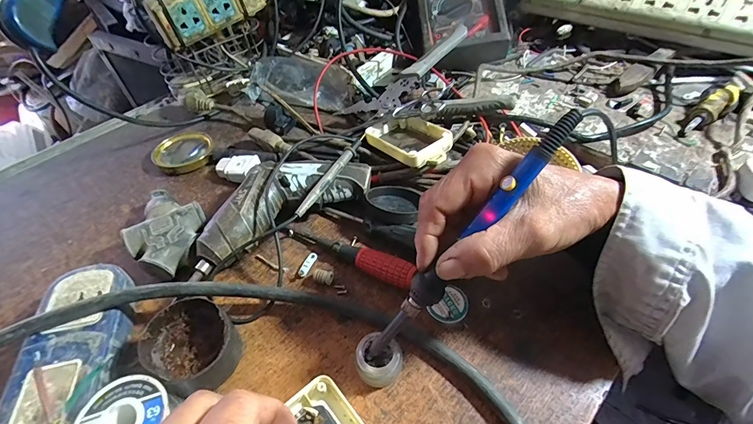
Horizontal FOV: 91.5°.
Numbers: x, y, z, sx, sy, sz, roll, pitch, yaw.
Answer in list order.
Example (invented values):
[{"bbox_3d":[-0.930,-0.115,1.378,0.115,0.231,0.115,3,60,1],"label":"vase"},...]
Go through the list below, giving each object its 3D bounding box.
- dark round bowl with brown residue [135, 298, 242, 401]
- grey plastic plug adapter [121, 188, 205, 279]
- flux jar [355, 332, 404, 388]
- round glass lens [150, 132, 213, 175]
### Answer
[{"bbox_3d":[-0.134,0.098,0.271,0.062,0.041,0.056,28,56,24],"label":"dark round bowl with brown residue"},{"bbox_3d":[-0.201,0.018,0.350,0.093,0.032,0.066,26,55,23],"label":"grey plastic plug adapter"},{"bbox_3d":[0.002,0.108,0.269,0.031,0.023,0.033,-2,49,2],"label":"flux jar"},{"bbox_3d":[-0.232,-0.073,0.439,0.065,0.016,0.066,-2,49,2],"label":"round glass lens"}]

